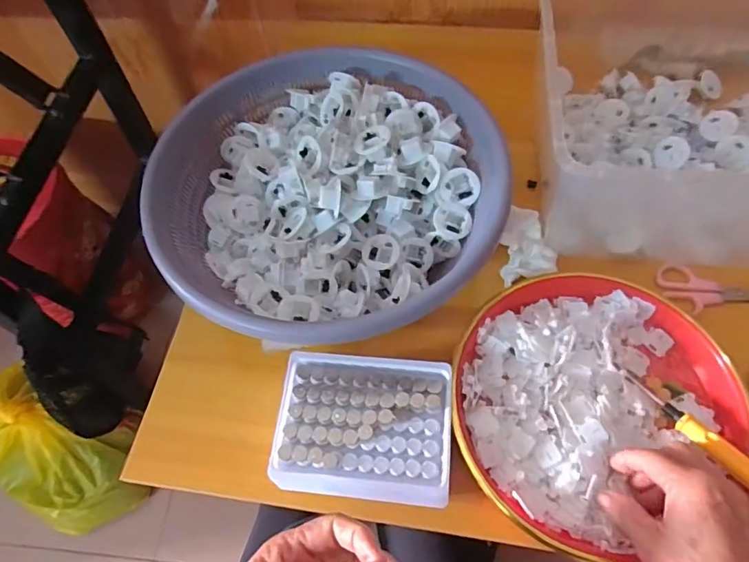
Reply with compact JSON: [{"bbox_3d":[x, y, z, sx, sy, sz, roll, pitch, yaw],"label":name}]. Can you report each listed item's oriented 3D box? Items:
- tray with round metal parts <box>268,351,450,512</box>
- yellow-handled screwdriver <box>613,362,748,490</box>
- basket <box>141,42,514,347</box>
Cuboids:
[{"bbox_3d":[-0.008,0.109,0.386,0.128,0.021,0.105,4,62,5],"label":"tray with round metal parts"},{"bbox_3d":[0.236,0.109,0.378,0.019,0.020,0.125,-31,48,-13],"label":"yellow-handled screwdriver"},{"bbox_3d":[-0.036,-0.069,0.442,0.278,0.097,0.275,-1,62,3],"label":"basket"}]

